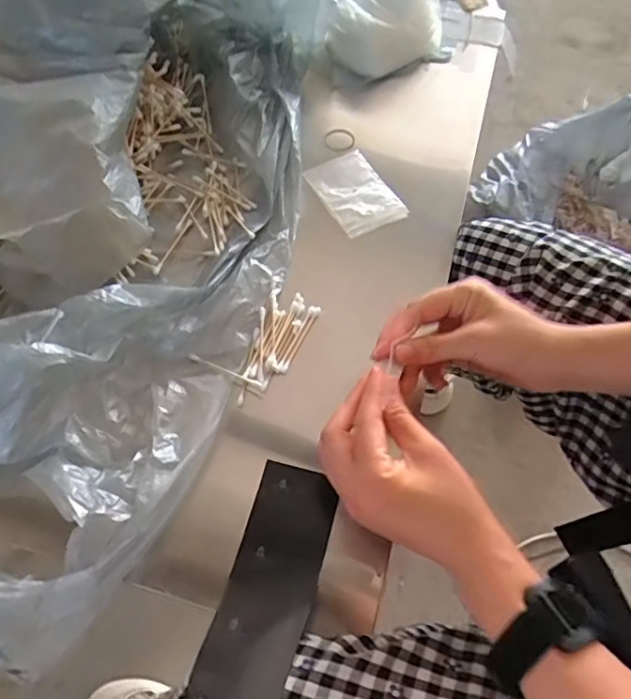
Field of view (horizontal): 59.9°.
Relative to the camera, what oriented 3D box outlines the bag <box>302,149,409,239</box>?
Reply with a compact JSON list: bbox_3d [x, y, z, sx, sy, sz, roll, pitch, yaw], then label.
[{"bbox_3d":[0.039,-0.163,0.564,0.069,0.004,0.102,-26,66,-15],"label":"bag"}]

